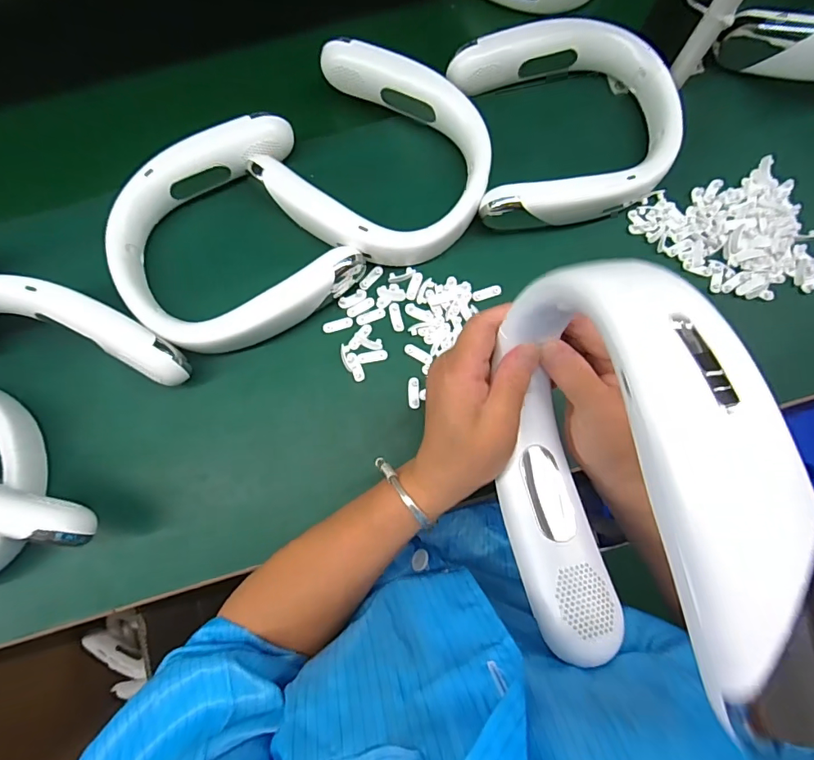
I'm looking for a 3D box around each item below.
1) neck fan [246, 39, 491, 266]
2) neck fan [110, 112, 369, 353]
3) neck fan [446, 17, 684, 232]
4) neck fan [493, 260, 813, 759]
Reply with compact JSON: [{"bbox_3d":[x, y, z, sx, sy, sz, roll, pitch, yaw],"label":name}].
[{"bbox_3d":[-0.023,-0.206,0.448,0.200,0.042,0.188,26,82,3],"label":"neck fan"},{"bbox_3d":[-0.164,-0.127,0.433,0.197,0.047,0.196,-31,84,-5],"label":"neck fan"},{"bbox_3d":[0.153,-0.244,0.453,0.190,0.042,0.186,-9,82,-2],"label":"neck fan"},{"bbox_3d":[0.100,0.058,0.231,0.076,0.163,0.181,-13,82,-3],"label":"neck fan"}]

